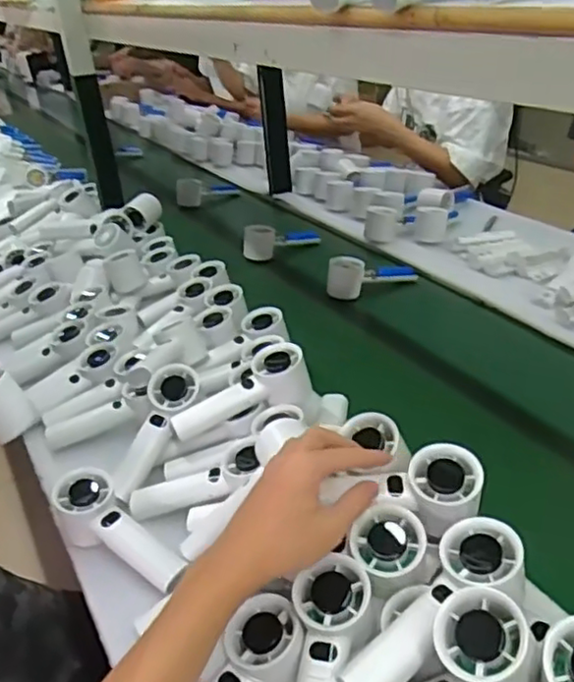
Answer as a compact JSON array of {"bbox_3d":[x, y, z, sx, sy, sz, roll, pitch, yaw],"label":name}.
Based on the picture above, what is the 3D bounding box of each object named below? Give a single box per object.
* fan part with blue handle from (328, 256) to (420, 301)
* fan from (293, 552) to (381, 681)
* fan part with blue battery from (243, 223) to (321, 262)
[{"bbox_3d":[0.144,-0.107,1.103,0.164,0.061,0.054,-6,27,-29],"label":"fan part with blue handle"},{"bbox_3d":[0.025,0.238,0.469,0.053,0.042,0.155,4,51,17],"label":"fan"},{"bbox_3d":[-0.018,-0.195,1.266,0.141,0.065,0.074,-12,28,-34],"label":"fan part with blue battery"}]

